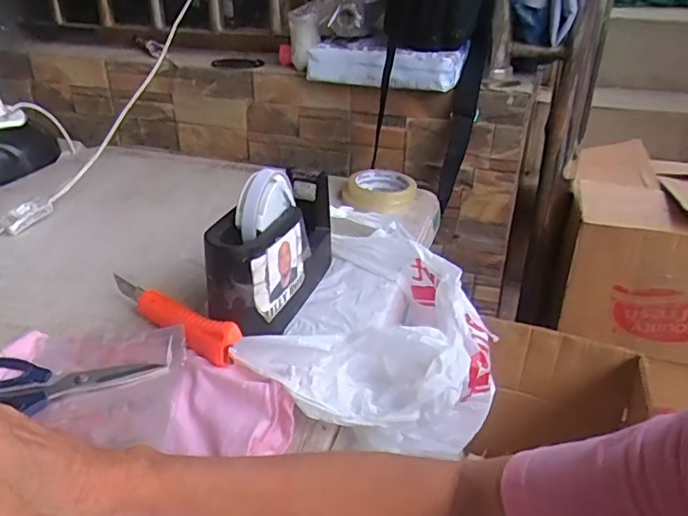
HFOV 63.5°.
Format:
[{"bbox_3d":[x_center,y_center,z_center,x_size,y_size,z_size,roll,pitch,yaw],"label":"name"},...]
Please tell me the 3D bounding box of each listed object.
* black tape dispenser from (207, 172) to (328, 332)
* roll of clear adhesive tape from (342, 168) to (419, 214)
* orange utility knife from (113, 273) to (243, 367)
[{"bbox_3d":[-0.062,-0.009,0.513,0.060,0.108,0.182,8,30,14],"label":"black tape dispenser"},{"bbox_3d":[0.046,-0.092,0.741,0.096,0.026,0.083,7,30,12],"label":"roll of clear adhesive tape"},{"bbox_3d":[-0.153,0.046,0.491,0.176,0.037,0.020,23,36,35],"label":"orange utility knife"}]

